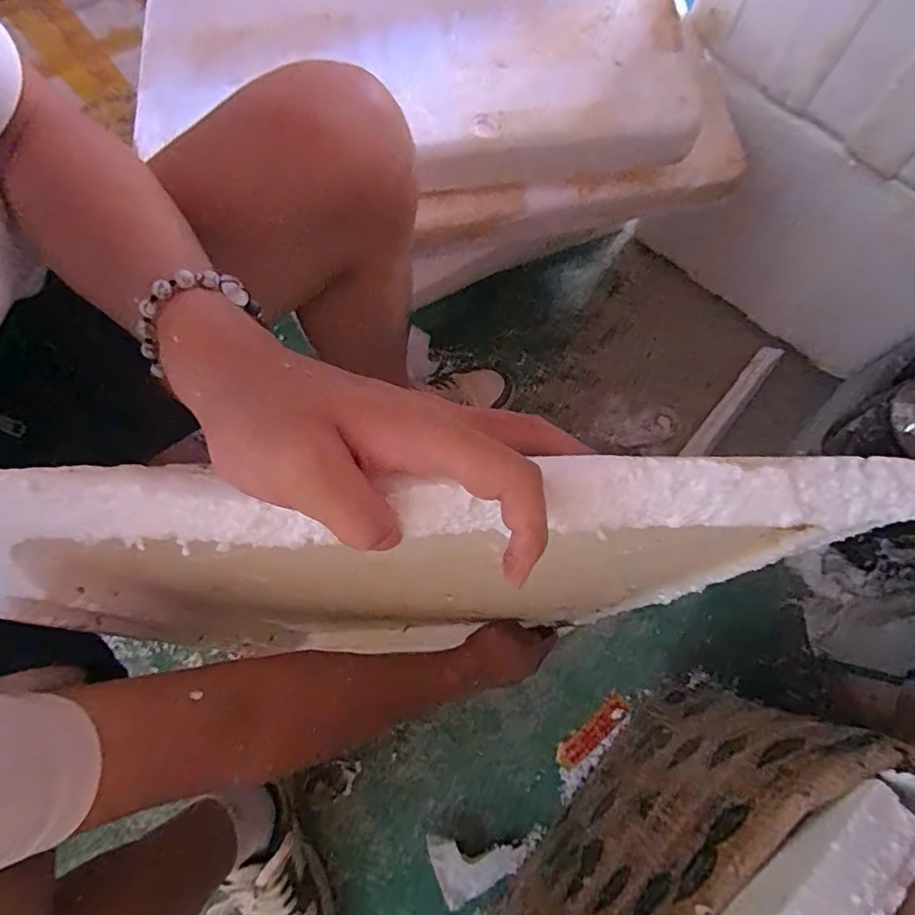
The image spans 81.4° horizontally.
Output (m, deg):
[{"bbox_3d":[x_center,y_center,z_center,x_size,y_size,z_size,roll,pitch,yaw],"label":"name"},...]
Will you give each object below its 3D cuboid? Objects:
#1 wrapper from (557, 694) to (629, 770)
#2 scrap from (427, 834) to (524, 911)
[{"bbox_3d":[0.181,0.368,0.717,0.120,0.013,0.030,-37,76,-11],"label":"wrapper"},{"bbox_3d":[0.022,0.506,0.650,0.127,0.018,0.067,13,71,-19],"label":"scrap"}]

